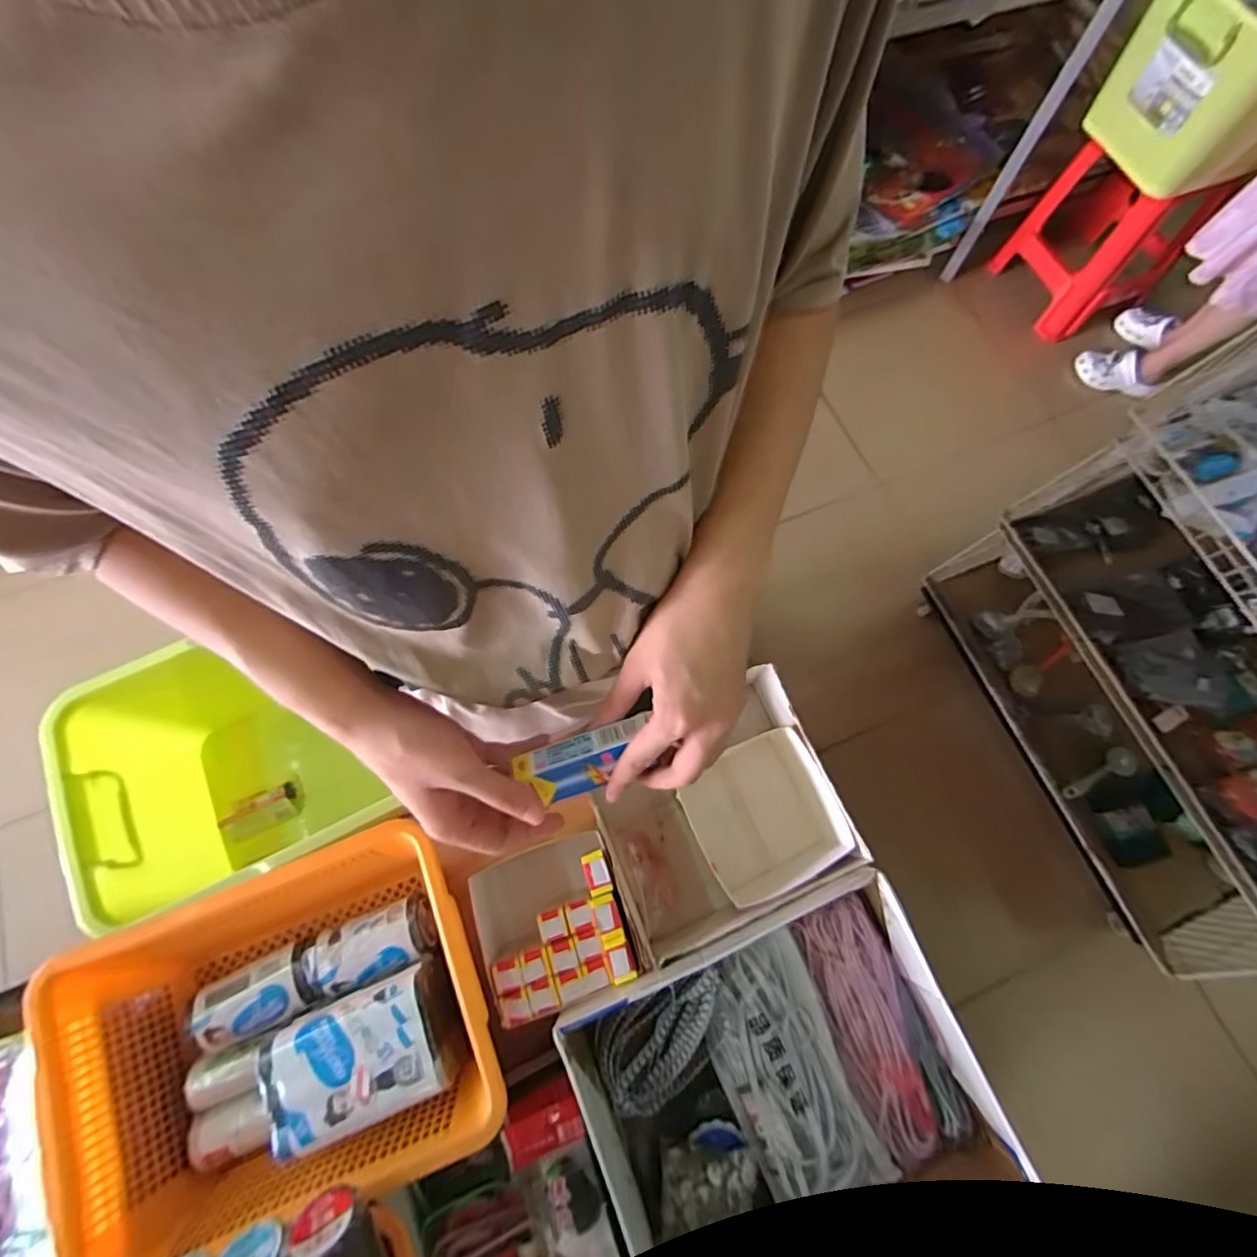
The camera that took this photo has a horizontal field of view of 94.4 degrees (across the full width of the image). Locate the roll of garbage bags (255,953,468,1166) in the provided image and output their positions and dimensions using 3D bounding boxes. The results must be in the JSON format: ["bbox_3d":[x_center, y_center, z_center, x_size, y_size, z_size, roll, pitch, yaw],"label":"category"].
[{"bbox_3d":[-0.242,0.393,0.548,0.162,0.075,0.102,-20,73,-7],"label":"roll of garbage bags"}]

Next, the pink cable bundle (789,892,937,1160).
[{"bbox_3d":[0.252,0.409,0.606,0.083,0.033,0.231,-17,73,-6],"label":"pink cable bundle"}]

